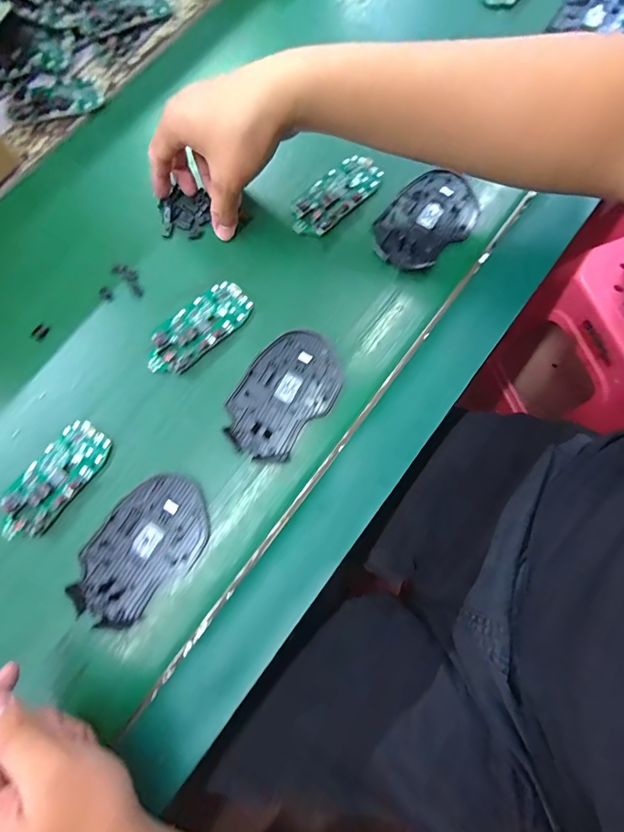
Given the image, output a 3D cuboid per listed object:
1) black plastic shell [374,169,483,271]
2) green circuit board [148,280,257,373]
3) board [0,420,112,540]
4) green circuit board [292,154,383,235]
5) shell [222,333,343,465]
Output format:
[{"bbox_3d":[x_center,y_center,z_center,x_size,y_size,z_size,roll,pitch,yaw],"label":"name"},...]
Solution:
[{"bbox_3d":[0.103,-0.179,0.374,0.069,0.013,0.109,43,81,10],"label":"black plastic shell"},{"bbox_3d":[-0.099,-0.077,0.351,0.099,0.011,0.045,-44,79,-9],"label":"green circuit board"},{"bbox_3d":[-0.204,0.050,0.322,0.046,0.013,0.099,35,79,9],"label":"board"},{"bbox_3d":[0.021,-0.209,0.381,0.049,0.007,0.101,43,81,10],"label":"green circuit board"},{"bbox_3d":[-0.023,-0.018,0.337,0.072,0.006,0.111,31,79,8],"label":"shell"}]

